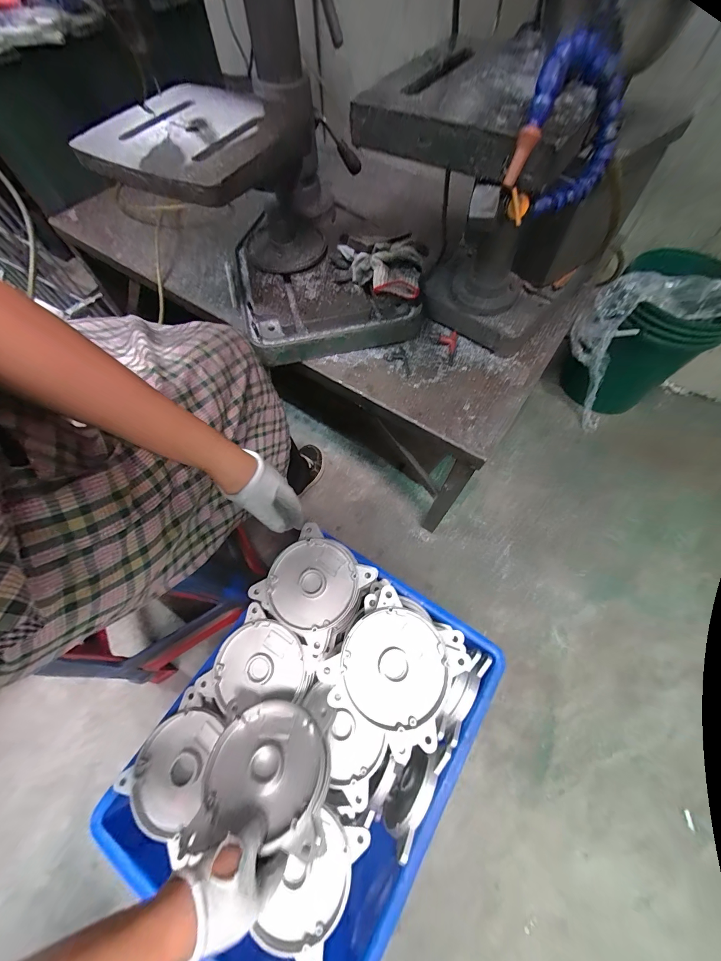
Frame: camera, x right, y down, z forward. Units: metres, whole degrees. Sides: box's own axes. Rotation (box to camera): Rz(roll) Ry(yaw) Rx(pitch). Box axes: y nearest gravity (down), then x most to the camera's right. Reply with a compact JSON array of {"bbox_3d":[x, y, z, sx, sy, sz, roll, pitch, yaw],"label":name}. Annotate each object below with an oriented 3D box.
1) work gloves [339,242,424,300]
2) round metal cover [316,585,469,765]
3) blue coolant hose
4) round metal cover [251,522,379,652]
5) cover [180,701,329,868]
[{"bbox_3d":[0.042,-0.401,0.624,0.152,0.062,0.129,-3,66,0],"label":"work gloves"},{"bbox_3d":[0.044,0.244,0.435,0.138,0.013,0.140,38,72,16],"label":"round metal cover"},{"bbox_3d":[0.166,-0.268,0.257,0.067,0.086,0.121,26,69,12],"label":"blue coolant hose"},{"bbox_3d":[-0.075,0.166,0.530,0.148,0.031,0.149,34,71,15],"label":"round metal cover"},{"bbox_3d":[-0.114,0.354,0.405,0.146,0.026,0.140,4,36,-3],"label":"cover"}]

